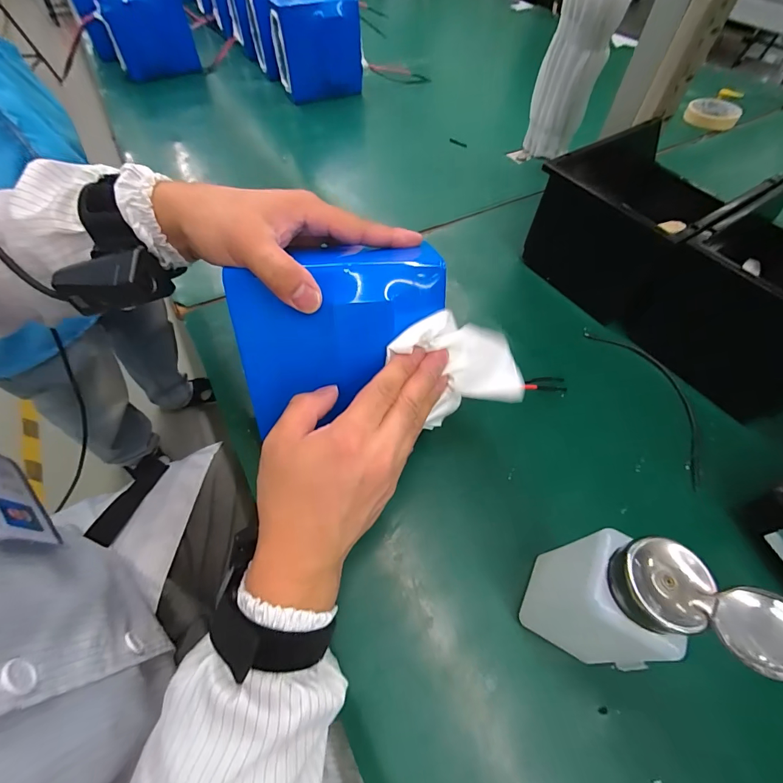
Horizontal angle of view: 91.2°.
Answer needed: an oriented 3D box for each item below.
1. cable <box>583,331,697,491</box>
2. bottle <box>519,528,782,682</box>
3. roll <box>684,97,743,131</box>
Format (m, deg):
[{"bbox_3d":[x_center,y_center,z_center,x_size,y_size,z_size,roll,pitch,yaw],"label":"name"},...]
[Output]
[{"bbox_3d":[0.265,0.003,0.378,0.058,0.006,0.176,-14,58,-10],"label":"cable"},{"bbox_3d":[0.124,0.119,0.212,0.069,0.142,0.052,22,59,14],"label":"bottle"},{"bbox_3d":[0.578,-0.501,0.692,0.084,0.026,0.084,31,62,19],"label":"roll"}]

